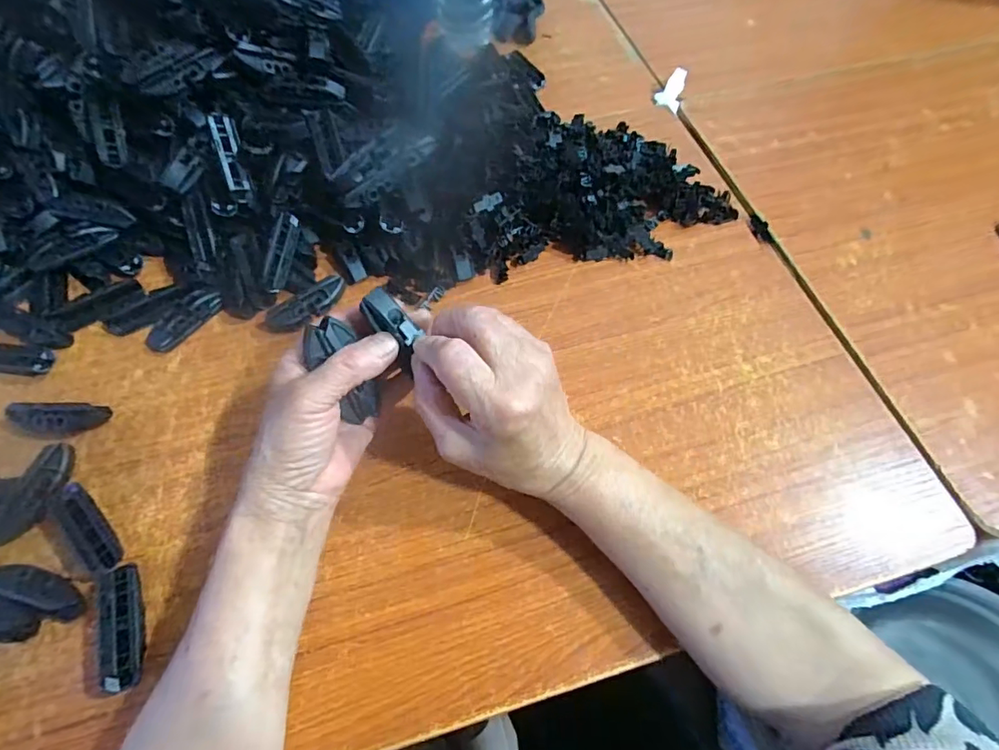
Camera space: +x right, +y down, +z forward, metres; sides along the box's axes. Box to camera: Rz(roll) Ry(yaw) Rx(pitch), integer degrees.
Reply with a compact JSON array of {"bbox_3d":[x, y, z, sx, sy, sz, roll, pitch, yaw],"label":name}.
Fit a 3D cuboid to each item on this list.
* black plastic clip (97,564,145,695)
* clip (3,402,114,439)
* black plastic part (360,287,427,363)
[{"bbox_3d":[-0.233,0.156,0.314,0.021,0.017,0.072,-18,63,-9],"label":"black plastic clip"},{"bbox_3d":[-0.333,0.036,0.376,0.065,0.024,0.024,-5,62,-2],"label":"clip"},{"bbox_3d":[-0.066,-0.033,0.313,0.044,0.012,0.020,47,68,-3],"label":"black plastic part"}]

